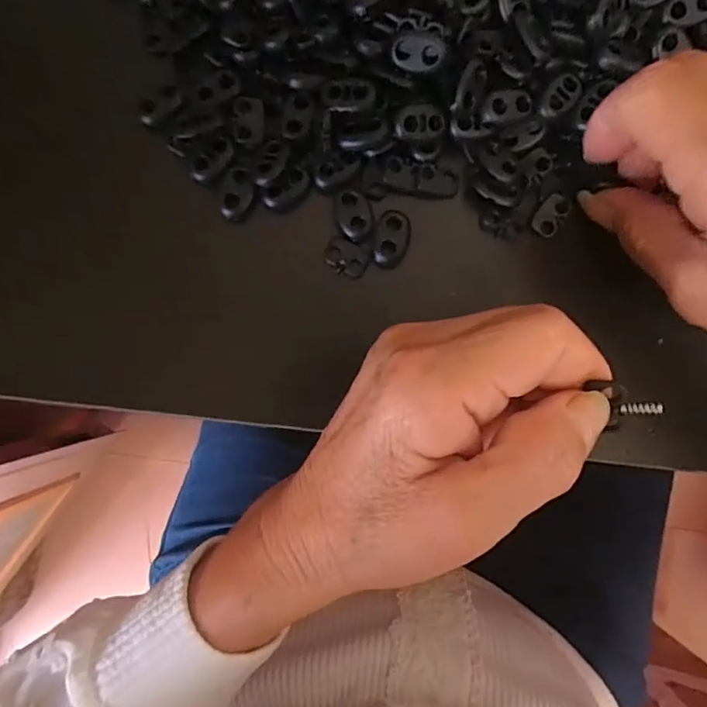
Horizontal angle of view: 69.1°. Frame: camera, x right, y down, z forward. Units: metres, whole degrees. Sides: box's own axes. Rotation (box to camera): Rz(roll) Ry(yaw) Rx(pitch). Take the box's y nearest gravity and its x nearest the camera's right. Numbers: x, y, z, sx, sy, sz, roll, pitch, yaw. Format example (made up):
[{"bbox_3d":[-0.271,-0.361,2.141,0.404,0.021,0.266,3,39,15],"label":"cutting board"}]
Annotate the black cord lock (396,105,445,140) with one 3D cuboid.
[{"bbox_3d":[0.026,-0.091,0.204,0.020,0.006,0.013,-11,114,-5],"label":"black cord lock"}]

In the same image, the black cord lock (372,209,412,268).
[{"bbox_3d":[0.015,-0.046,0.209,0.014,0.005,0.022,11,87,-2],"label":"black cord lock"}]

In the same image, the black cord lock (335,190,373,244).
[{"bbox_3d":[0.000,-0.056,0.209,0.014,0.006,0.020,-9,88,-3],"label":"black cord lock"}]

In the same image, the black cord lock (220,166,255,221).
[{"bbox_3d":[-0.047,-0.065,0.208,0.012,0.005,0.020,17,87,-2],"label":"black cord lock"}]

